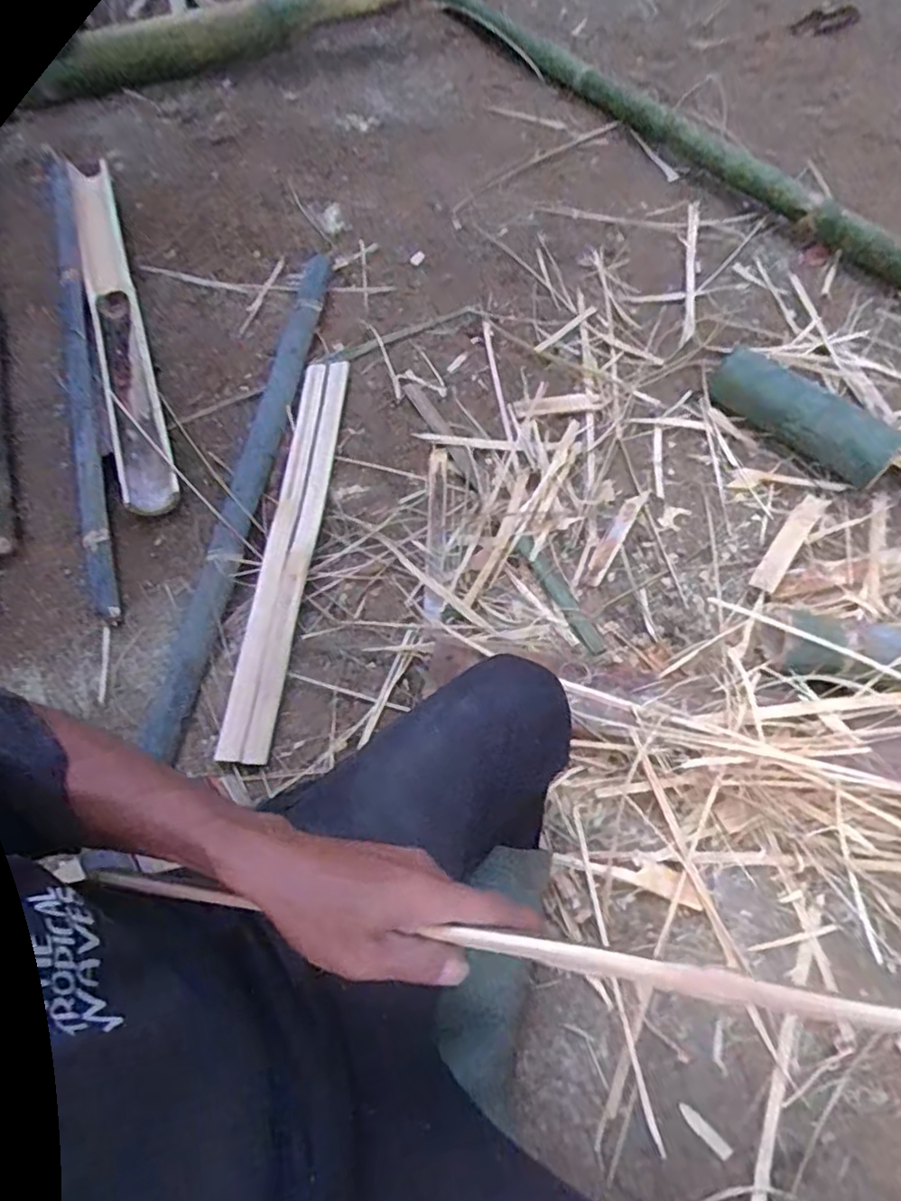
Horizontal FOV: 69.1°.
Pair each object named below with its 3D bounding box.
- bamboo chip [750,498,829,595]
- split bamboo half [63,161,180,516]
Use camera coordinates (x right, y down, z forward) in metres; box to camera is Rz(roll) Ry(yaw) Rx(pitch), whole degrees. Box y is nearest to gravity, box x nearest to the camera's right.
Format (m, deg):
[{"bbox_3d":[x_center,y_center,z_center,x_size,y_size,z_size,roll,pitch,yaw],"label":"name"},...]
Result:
[{"bbox_3d":[0.446,-0.076,0.862,0.033,0.007,0.170,34,70,18],"label":"bamboo chip"},{"bbox_3d":[-0.569,-0.469,1.106,0.093,0.063,0.813,-21,64,-7],"label":"split bamboo half"}]

